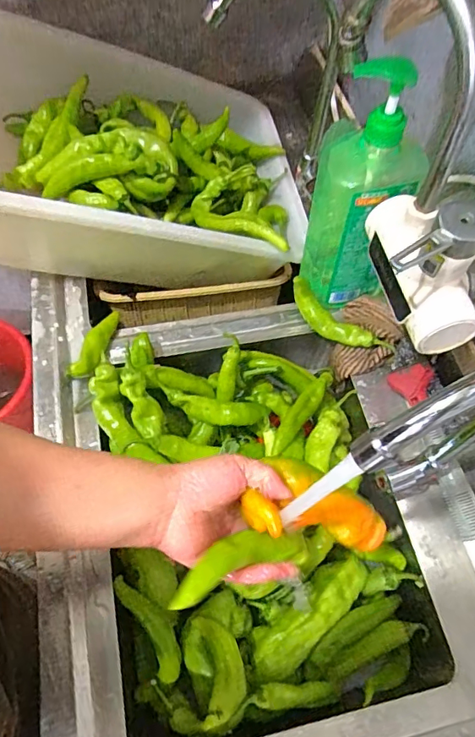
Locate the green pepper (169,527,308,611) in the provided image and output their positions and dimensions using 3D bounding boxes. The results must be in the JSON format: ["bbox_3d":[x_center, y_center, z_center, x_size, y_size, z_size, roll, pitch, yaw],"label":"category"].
[{"bbox_3d":[0.006,0.144,0.371,0.137,0.017,0.033,-3,55,-43],"label":"green pepper"}]

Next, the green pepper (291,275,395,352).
[{"bbox_3d":[0.127,-0.057,0.606,0.138,0.061,0.026,32,64,14],"label":"green pepper"}]

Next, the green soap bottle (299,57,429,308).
[{"bbox_3d":[0.136,-0.187,0.545,0.103,0.275,0.079,4,61,-1],"label":"green soap bottle"}]

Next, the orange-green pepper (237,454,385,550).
[{"bbox_3d":[0.080,0.119,0.415,0.161,0.040,0.063,25,56,-29],"label":"orange-green pepper"}]

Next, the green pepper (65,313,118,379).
[{"bbox_3d":[-0.166,-0.030,0.595,0.031,0.034,0.100,22,62,9],"label":"green pepper"}]

